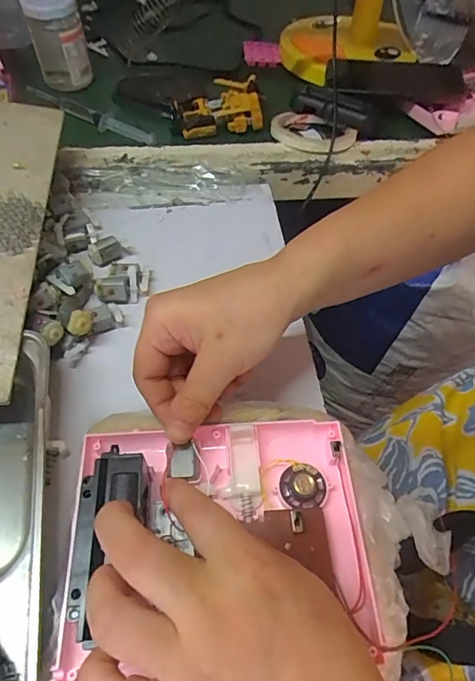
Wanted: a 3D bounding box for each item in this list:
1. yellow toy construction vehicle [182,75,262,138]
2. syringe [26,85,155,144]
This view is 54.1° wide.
[{"bbox_3d":[-0.018,-0.280,0.552,0.089,0.034,0.085,0,54,-5],"label":"yellow toy construction vehicle"},{"bbox_3d":[-0.172,-0.268,0.551,0.184,0.022,0.023,31,57,17],"label":"syringe"}]

